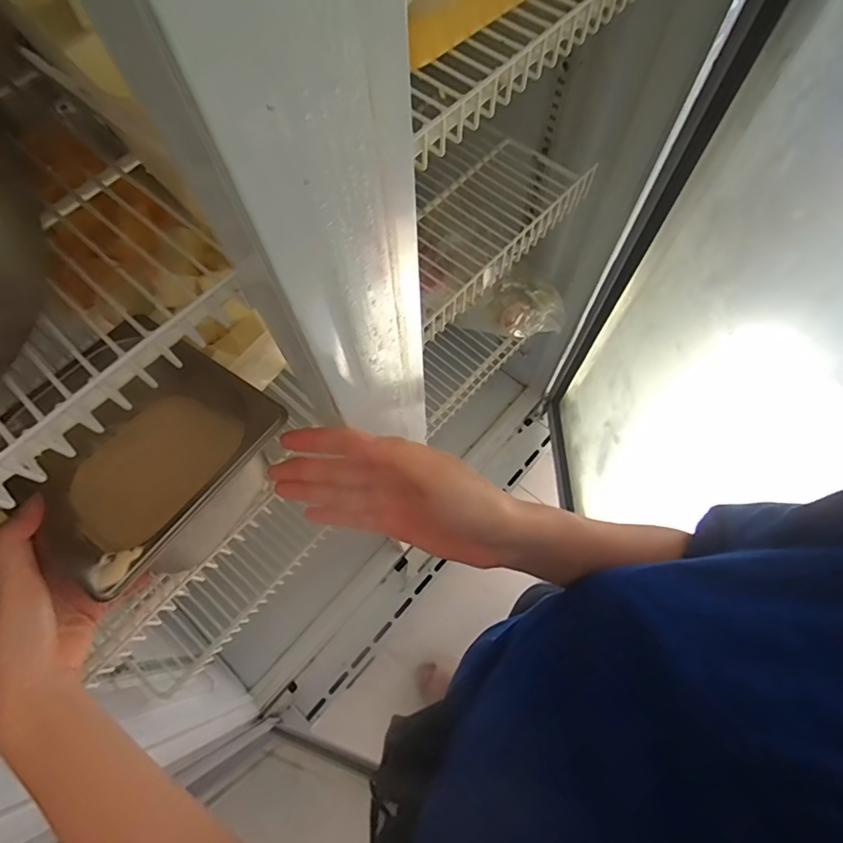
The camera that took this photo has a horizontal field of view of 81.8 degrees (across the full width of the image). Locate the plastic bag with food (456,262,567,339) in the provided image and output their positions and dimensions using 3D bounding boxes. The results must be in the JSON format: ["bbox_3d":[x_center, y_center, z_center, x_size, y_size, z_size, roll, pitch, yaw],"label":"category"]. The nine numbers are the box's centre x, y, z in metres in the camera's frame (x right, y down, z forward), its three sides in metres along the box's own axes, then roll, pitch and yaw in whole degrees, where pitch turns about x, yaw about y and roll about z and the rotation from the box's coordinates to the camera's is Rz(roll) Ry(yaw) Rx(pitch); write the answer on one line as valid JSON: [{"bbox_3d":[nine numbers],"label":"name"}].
[{"bbox_3d":[0.132,-0.177,0.712,0.151,0.089,0.084,-1,68,0],"label":"plastic bag with food"}]

